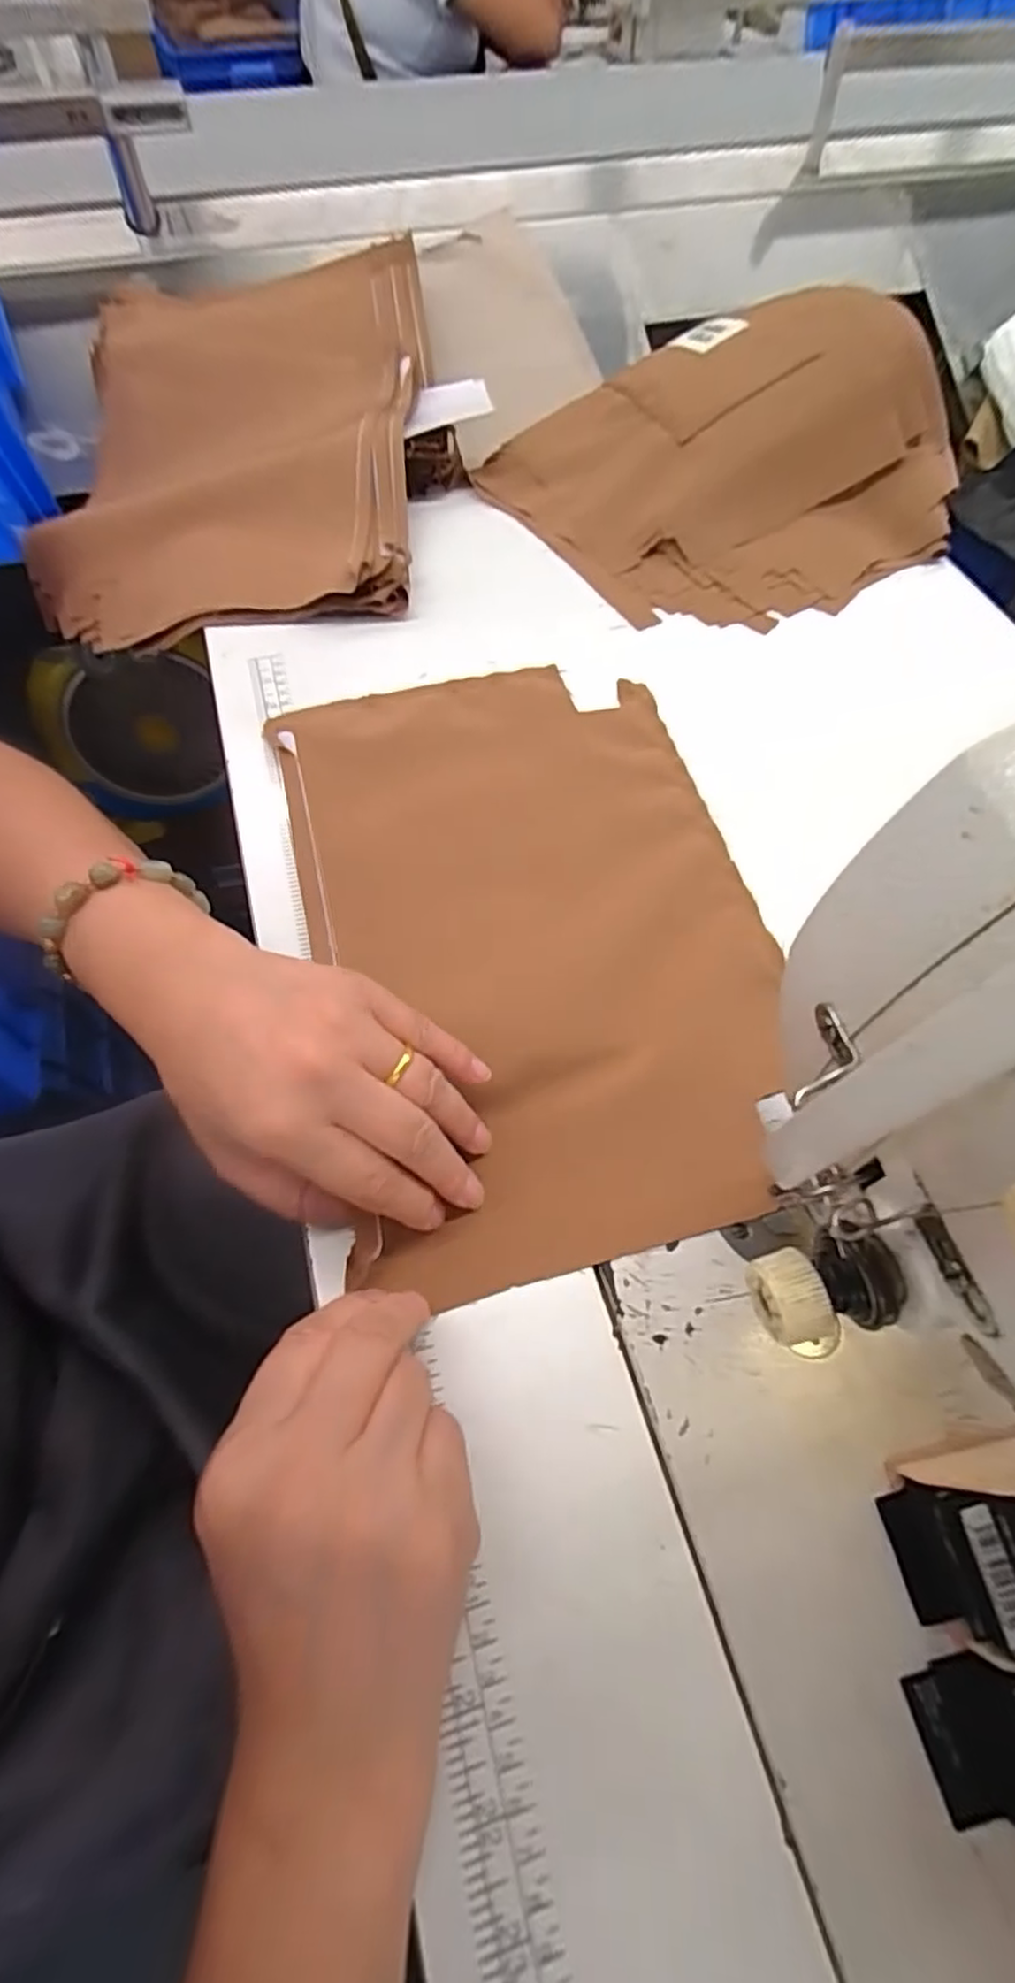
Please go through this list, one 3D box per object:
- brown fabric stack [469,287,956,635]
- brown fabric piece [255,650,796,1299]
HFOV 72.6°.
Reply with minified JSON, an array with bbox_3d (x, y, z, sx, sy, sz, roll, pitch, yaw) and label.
[{"bbox_3d":[0.159,-0.407,0.510,0.290,0.082,0.279,-25,65,-13],"label":"brown fabric stack"},{"bbox_3d":[0.012,-0.047,0.356,0.223,0.023,0.346,-13,63,-7],"label":"brown fabric piece"}]

